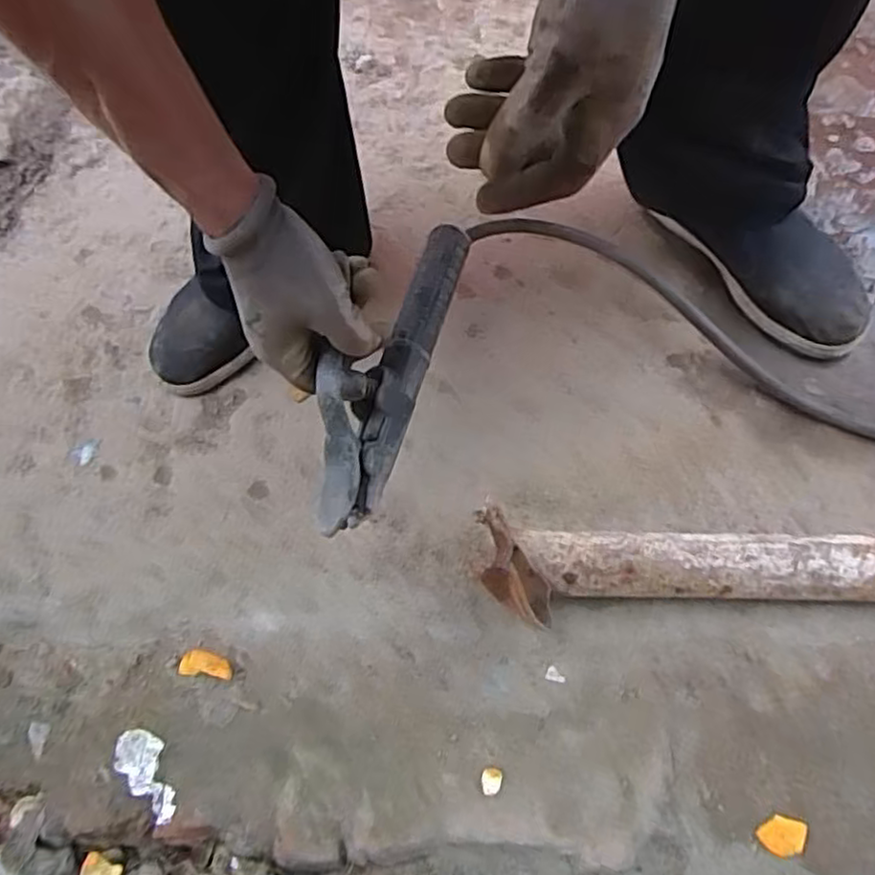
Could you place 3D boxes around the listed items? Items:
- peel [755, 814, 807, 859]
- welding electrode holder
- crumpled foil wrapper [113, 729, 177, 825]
[{"bbox_3d":[0.235,0.272,0.468,0.028,0.008,0.025,17,67,13],"label":"peel"},{"bbox_3d":[-0.032,-0.068,0.509,0.055,0.073,0.271,16,59,9],"label":"welding electrode holder"},{"bbox_3d":[-0.214,0.249,0.509,0.034,0.006,0.073,-42,68,-15],"label":"crumpled foil wrapper"}]

